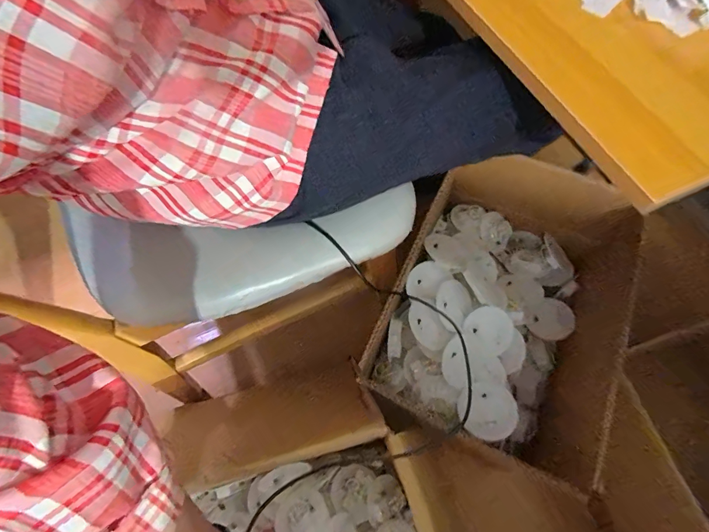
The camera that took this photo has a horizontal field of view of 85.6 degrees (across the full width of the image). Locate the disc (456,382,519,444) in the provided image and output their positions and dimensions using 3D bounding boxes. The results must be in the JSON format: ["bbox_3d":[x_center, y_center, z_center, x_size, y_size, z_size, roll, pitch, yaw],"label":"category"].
[{"bbox_3d":[0.160,0.174,0.461,0.065,0.008,0.069,-14,44,14],"label":"disc"}]

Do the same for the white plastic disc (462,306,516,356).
[{"bbox_3d":[0.173,0.085,0.497,0.063,0.004,0.062,0,89,8],"label":"white plastic disc"}]

